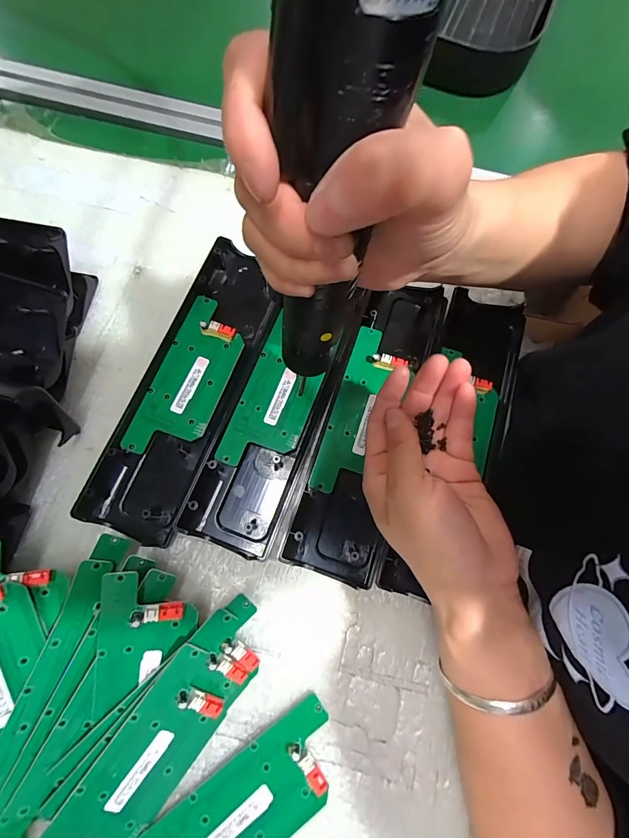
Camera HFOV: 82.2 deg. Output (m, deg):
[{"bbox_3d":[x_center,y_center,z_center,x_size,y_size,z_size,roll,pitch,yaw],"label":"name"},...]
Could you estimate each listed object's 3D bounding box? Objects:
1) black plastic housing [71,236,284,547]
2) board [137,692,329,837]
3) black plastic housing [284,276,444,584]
[{"bbox_3d":[-0.098,-0.032,0.284,0.075,0.022,0.242,20,75,3],"label":"black plastic housing"},{"bbox_3d":[-0.041,0.238,0.219,0.133,0.009,0.055,-34,78,-11],"label":"board"},{"bbox_3d":[0.047,-0.006,0.285,0.066,0.018,0.248,18,74,3],"label":"black plastic housing"}]

